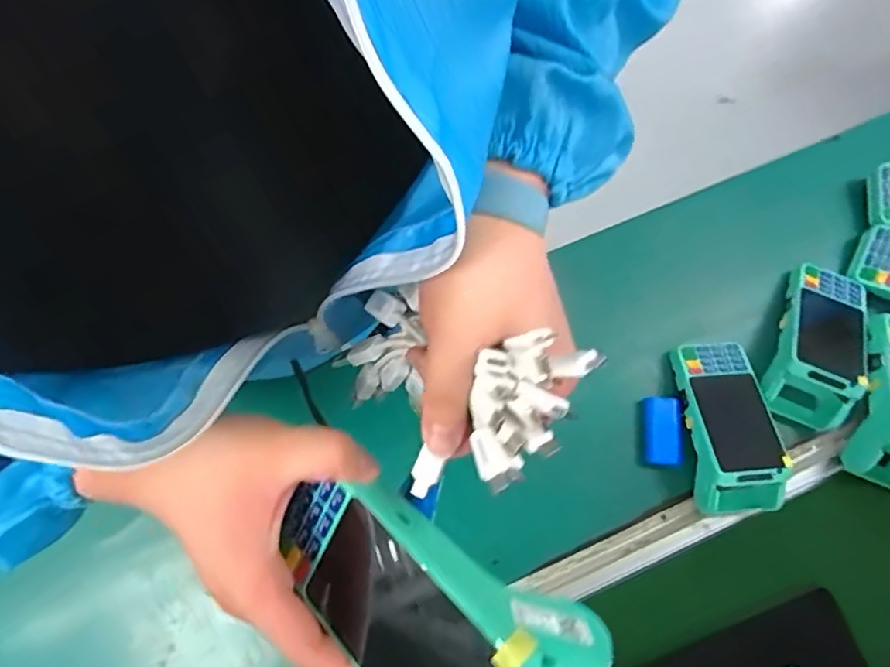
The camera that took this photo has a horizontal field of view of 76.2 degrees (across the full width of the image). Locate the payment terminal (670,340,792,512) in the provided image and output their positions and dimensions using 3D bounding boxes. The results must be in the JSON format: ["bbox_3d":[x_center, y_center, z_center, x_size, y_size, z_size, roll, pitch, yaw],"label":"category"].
[{"bbox_3d":[0.287,0.093,0.573,0.081,0.066,0.169,-4,77,-2],"label":"payment terminal"}]

